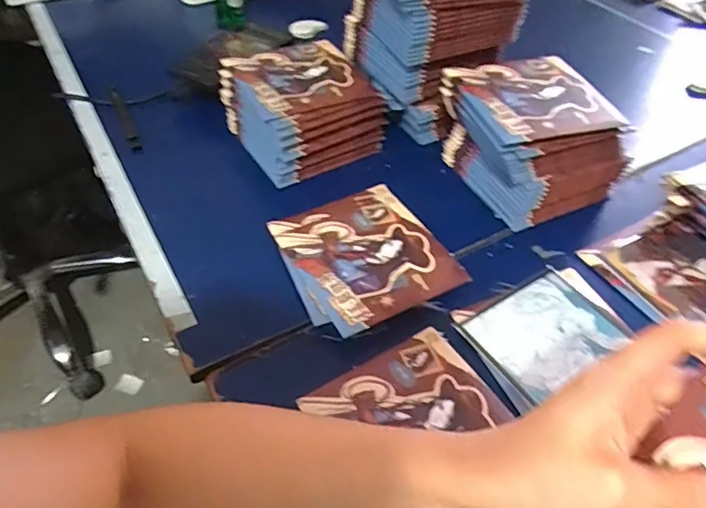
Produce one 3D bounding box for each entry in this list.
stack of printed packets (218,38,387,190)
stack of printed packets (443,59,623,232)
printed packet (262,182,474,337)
[{"bbox_3d":[-0.051,-0.146,0.549,0.128,0.075,0.129,-24,52,-21],"label":"stack of printed packets"},{"bbox_3d":[0.162,-0.108,0.502,0.132,0.098,0.124,-16,49,-15],"label":"stack of printed packets"},{"bbox_3d":[0.010,-0.001,0.455,0.118,0.016,0.135,-23,52,-20],"label":"printed packet"}]

